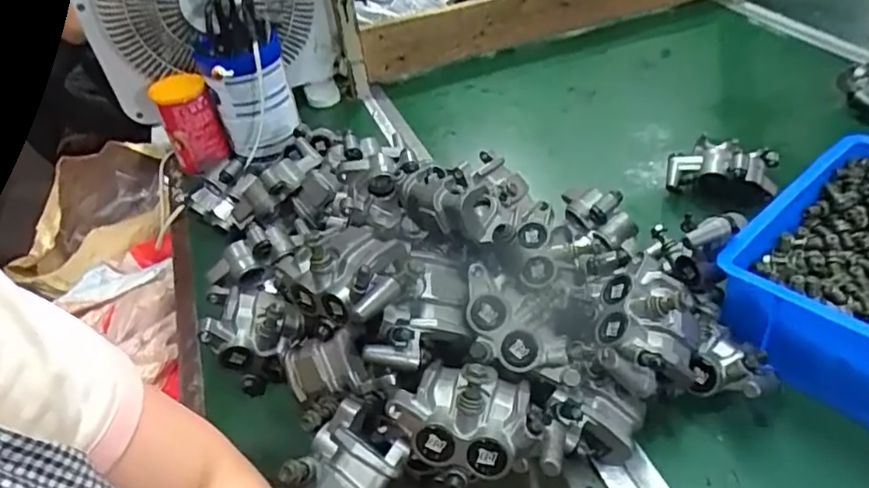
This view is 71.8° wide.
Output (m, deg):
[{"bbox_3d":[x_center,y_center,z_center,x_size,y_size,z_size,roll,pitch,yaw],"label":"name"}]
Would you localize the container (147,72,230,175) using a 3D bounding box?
[{"bbox_3d":[-0.301,-0.144,0.748,0.065,0.111,0.076,-22,42,-16],"label":"container"}]

